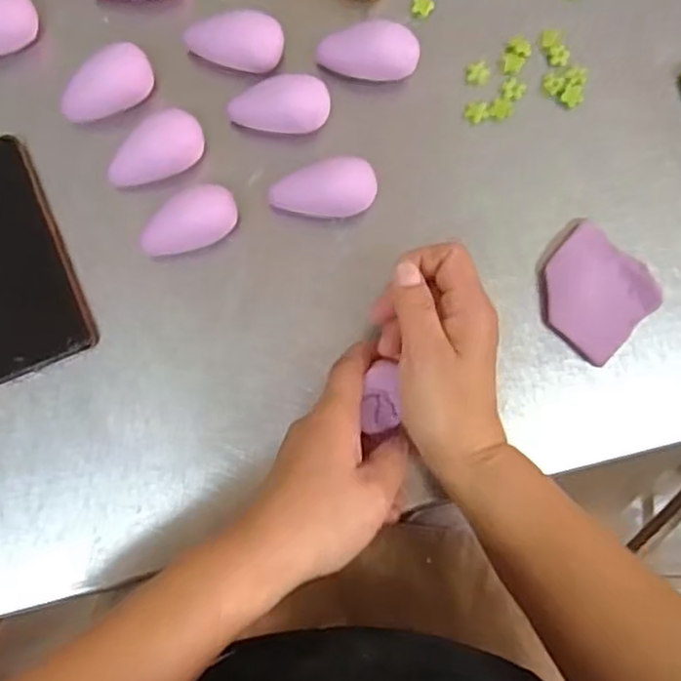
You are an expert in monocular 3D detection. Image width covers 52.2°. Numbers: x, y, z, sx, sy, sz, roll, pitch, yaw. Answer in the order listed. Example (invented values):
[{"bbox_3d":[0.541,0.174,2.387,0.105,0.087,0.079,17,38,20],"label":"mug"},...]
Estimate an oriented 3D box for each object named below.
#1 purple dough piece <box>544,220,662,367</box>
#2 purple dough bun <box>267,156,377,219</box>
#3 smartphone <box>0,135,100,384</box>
[{"bbox_3d":[0.169,-0.031,0.464,0.071,0.013,0.071,43,83,5],"label":"purple dough piece"},{"bbox_3d":[-0.011,-0.099,0.465,0.068,0.030,0.035,-5,82,-2],"label":"purple dough bun"},{"bbox_3d":[-0.220,-0.055,0.460,0.073,0.010,0.155,-22,83,-5],"label":"smartphone"}]

